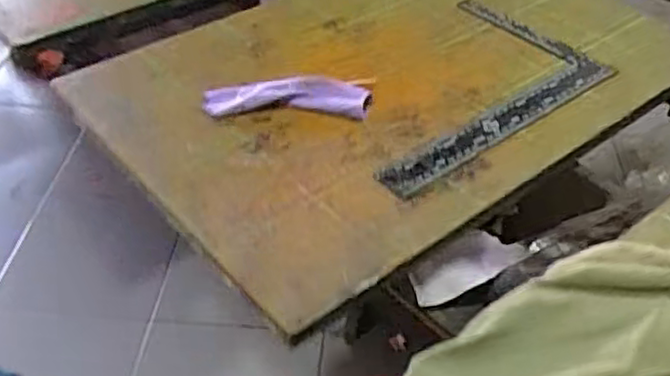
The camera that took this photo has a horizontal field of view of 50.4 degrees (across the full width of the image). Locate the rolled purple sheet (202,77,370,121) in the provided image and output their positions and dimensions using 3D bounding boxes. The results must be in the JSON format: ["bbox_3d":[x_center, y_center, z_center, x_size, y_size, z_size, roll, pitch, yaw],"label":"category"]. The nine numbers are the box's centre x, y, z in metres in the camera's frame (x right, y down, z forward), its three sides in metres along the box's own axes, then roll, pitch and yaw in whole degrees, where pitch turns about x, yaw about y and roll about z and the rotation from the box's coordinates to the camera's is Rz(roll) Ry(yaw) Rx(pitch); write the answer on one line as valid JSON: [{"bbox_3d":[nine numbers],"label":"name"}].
[{"bbox_3d":[-0.046,-0.088,0.695,0.163,0.024,0.042,4,42,0],"label":"rolled purple sheet"}]

